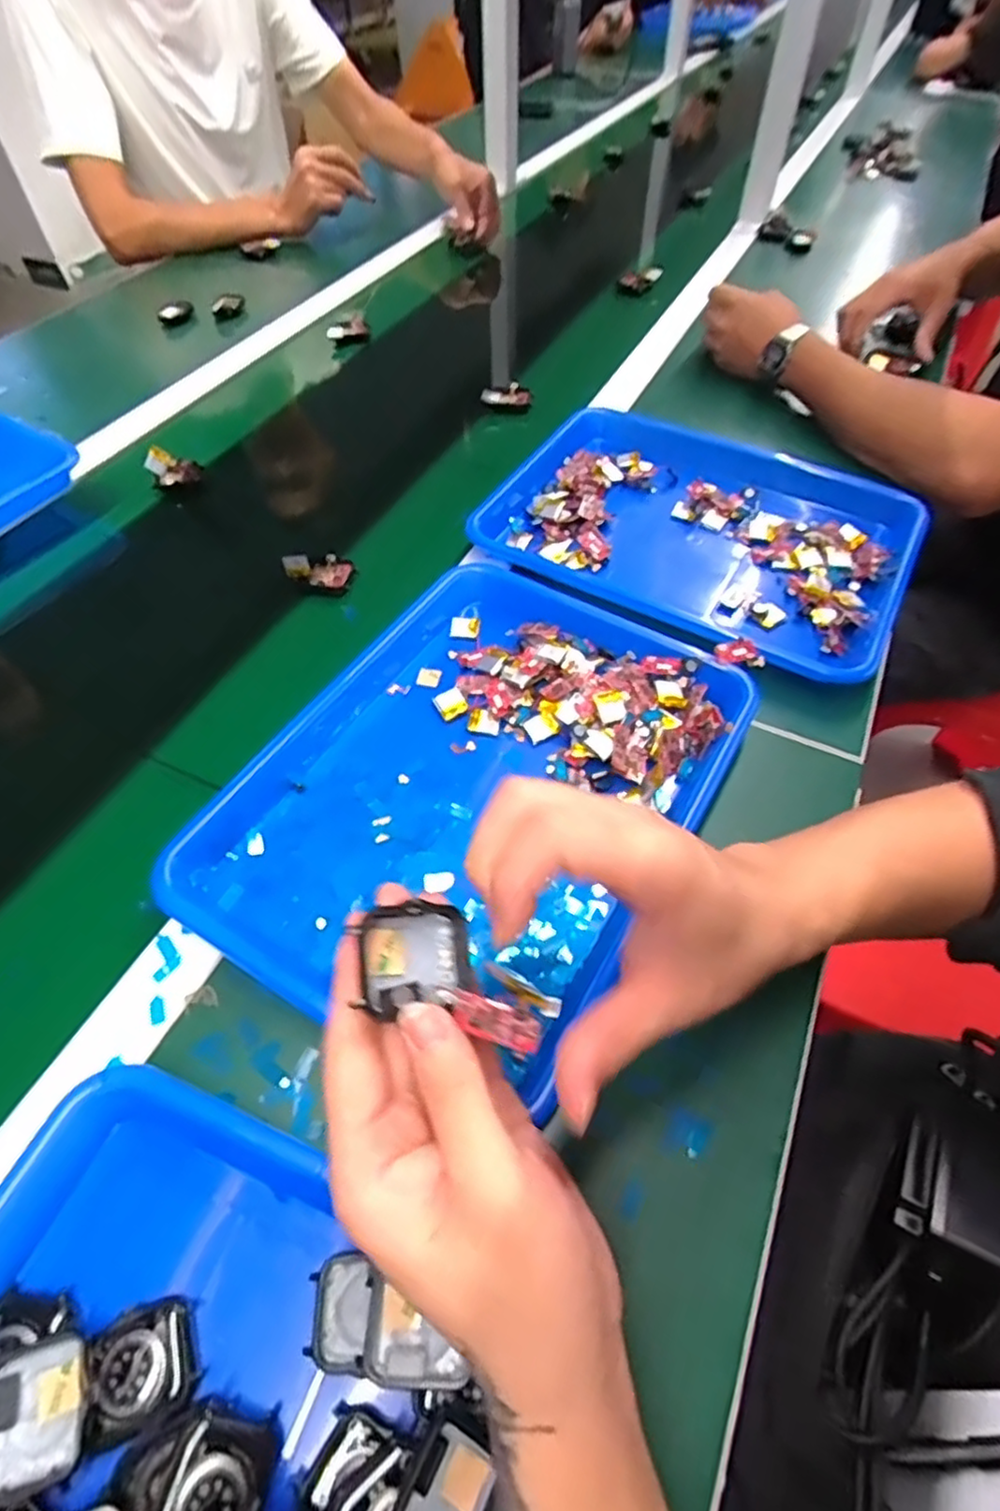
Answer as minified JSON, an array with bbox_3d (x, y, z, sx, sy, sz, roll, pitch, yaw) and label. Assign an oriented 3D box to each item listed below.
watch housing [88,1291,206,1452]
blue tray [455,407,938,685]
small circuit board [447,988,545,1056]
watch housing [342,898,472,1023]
[{"bbox_3d":[-0.141,0.240,0.262,0.037,0.019,0.036,-22,58,-15],"label":"watch housing"},{"bbox_3d":[0.167,-0.194,0.574,0.342,0.041,0.245,24,58,15],"label":"blue tray"},{"bbox_3d":[-0.001,0.091,0.228,0.033,0.005,0.014,26,58,2],"label":"small circuit board"},{"bbox_3d":[-0.031,0.069,0.234,0.042,0.010,0.033,-3,66,-38],"label":"watch housing"}]

